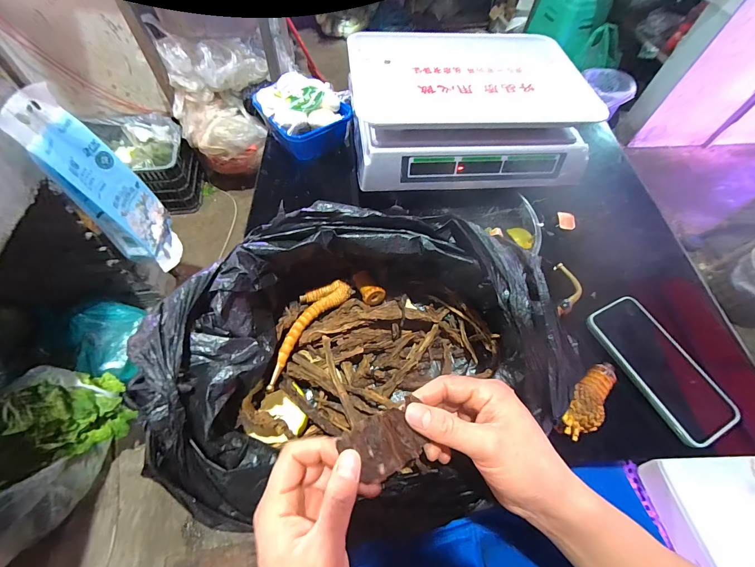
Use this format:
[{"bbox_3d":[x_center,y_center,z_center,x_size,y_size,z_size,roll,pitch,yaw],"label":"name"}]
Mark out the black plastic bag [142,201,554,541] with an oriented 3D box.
[{"bbox_3d":[-0.005,0.060,0.309,0.348,0.132,0.272,5,59,-1],"label":"black plastic bag"}]

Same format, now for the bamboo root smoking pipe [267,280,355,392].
[{"bbox_3d":[-0.081,0.043,0.352,0.043,0.026,0.140,29,61,13],"label":"bamboo root smoking pipe"}]

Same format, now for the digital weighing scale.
[{"bbox_3d":[0.129,-0.285,0.518,0.320,0.098,0.320,-2,59,-5],"label":"digital weighing scale"}]

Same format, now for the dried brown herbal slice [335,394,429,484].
[{"bbox_3d":[0.006,0.121,0.251,0.057,0.007,0.046,-22,90,-13],"label":"dried brown herbal slice"}]

